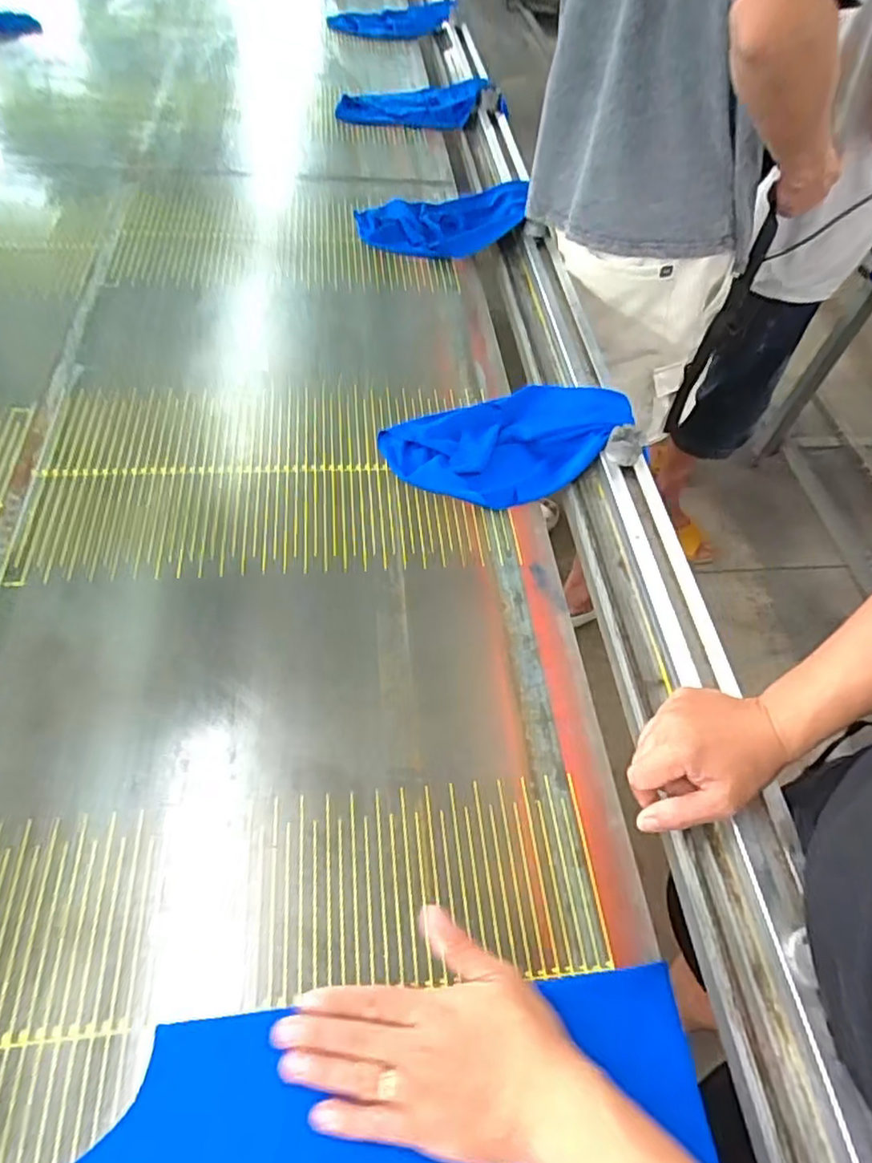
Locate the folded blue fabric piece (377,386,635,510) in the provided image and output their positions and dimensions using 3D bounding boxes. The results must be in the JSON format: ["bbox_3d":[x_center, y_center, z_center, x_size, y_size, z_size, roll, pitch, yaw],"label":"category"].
[{"bbox_3d":[0.089,-0.161,0.721,0.285,0.046,0.144,-12,58,-12],"label":"folded blue fabric piece"}]

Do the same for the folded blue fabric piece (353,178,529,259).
[{"bbox_3d":[0.026,-0.581,1.011,0.281,0.039,0.156,-22,66,-15],"label":"folded blue fabric piece"}]

